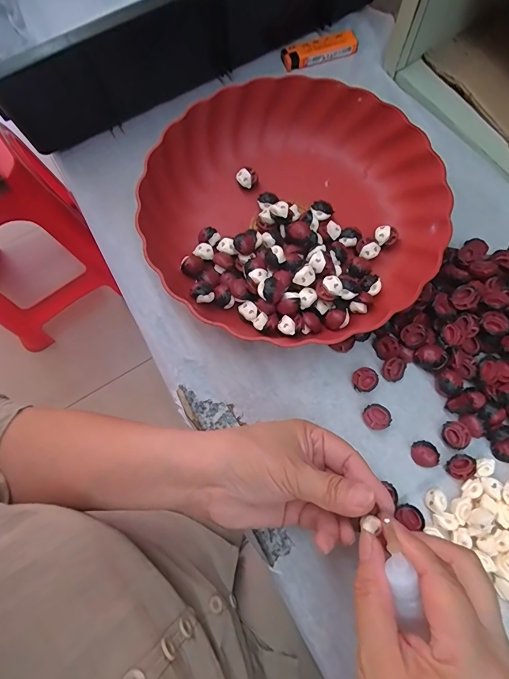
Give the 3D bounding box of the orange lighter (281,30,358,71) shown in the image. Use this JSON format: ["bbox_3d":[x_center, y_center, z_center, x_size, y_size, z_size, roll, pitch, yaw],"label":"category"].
[{"bbox_3d":[0.071,-0.312,0.398,0.083,0.011,0.025,-18,74,-4],"label":"orange lighter"}]

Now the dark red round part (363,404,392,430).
[{"bbox_3d":[0.094,0.060,0.285,0.019,0.008,0.019,-1,73,2],"label":"dark red round part"}]

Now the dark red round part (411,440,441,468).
[{"bbox_3d":[0.128,0.085,0.276,0.019,0.009,0.019,-1,73,2],"label":"dark red round part"}]

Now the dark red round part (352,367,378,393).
[{"bbox_3d":[0.088,0.032,0.293,0.019,0.007,0.018,-1,73,2],"label":"dark red round part"}]

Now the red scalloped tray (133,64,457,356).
[{"bbox_3d":[0.032,-0.115,0.320,0.237,0.047,0.238,14,74,6],"label":"red scalloped tray"}]

